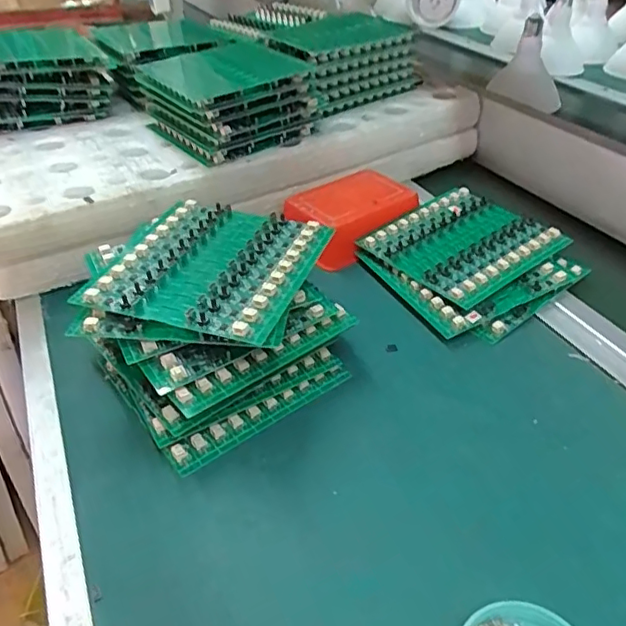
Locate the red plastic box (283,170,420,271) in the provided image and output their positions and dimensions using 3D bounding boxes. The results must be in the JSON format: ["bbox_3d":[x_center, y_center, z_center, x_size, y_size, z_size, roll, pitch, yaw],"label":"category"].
[{"bbox_3d":[0.036,-0.098,0.565,0.128,0.041,0.093,-20,42,-22],"label":"red plastic box"}]

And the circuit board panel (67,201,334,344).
[{"bbox_3d":[-0.069,-0.033,0.398,0.130,0.022,0.134,10,41,17],"label":"circuit board panel"}]

